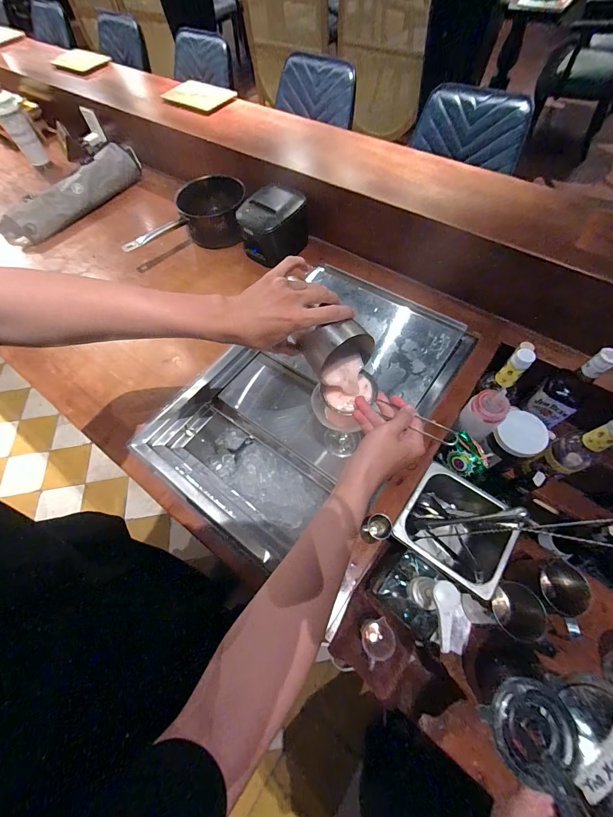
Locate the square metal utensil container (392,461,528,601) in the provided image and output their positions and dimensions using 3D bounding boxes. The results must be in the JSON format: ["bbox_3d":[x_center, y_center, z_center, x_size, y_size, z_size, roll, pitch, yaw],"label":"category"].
[{"bbox_3d":[0.260,0.219,0.590,0.174,0.139,0.169,34,69,19],"label":"square metal utensil container"}]

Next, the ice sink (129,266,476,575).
[{"bbox_3d":[0.017,-0.003,0.731,0.385,0.194,0.636,39,71,21],"label":"ice sink"}]

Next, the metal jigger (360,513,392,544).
[{"bbox_3d":[0.106,0.187,0.495,0.031,0.099,0.034,-1,62,3],"label":"metal jigger"}]

